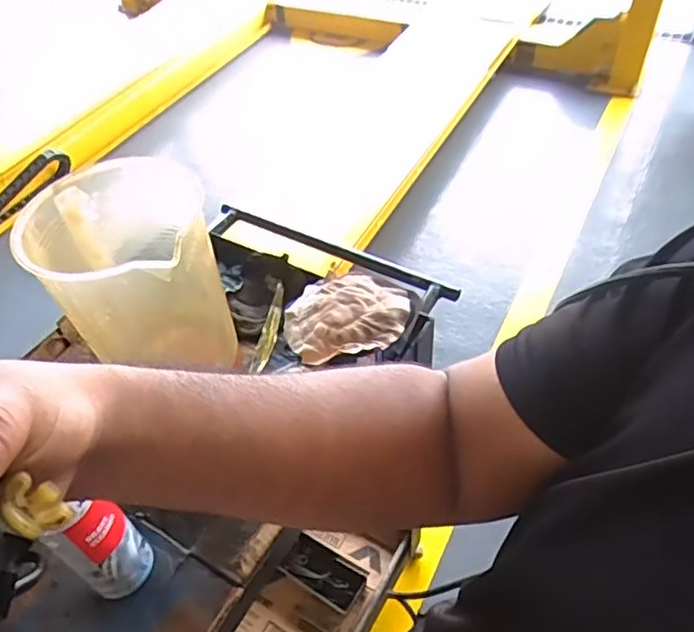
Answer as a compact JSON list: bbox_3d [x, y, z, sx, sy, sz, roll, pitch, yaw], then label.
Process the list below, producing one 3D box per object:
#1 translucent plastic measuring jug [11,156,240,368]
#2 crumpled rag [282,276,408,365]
[{"bbox_3d":[-0.242,-0.024,0.715,0.183,0.253,0.187,-7,48,-1],"label":"translucent plastic measuring jug"},{"bbox_3d":[0.001,-0.004,0.759,0.156,0.027,0.134,-14,49,-8],"label":"crumpled rag"}]

